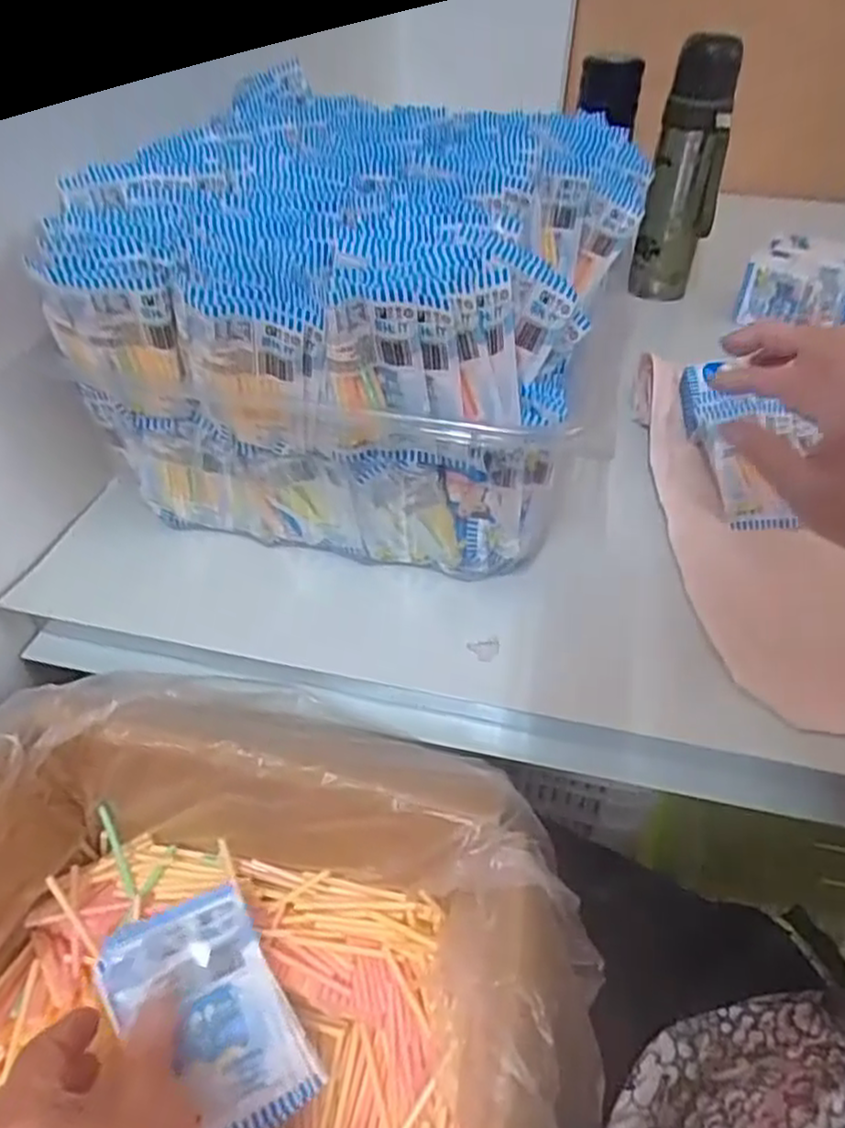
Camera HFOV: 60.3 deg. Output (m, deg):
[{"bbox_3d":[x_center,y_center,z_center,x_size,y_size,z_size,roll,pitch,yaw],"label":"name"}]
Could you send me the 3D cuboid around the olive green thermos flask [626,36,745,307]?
[{"bbox_3d":[0.272,-0.395,0.758,0.072,0.243,0.065,13,42,13],"label":"olive green thermos flask"}]

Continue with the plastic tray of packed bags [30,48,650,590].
[{"bbox_3d":[-0.031,-0.177,0.525,0.316,0.198,0.358,11,42,11],"label":"plastic tray of packed bags"}]

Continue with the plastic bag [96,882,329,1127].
[{"bbox_3d":[-0.101,0.216,0.347,0.069,0.012,0.110,-25,65,-28],"label":"plastic bag"}]

